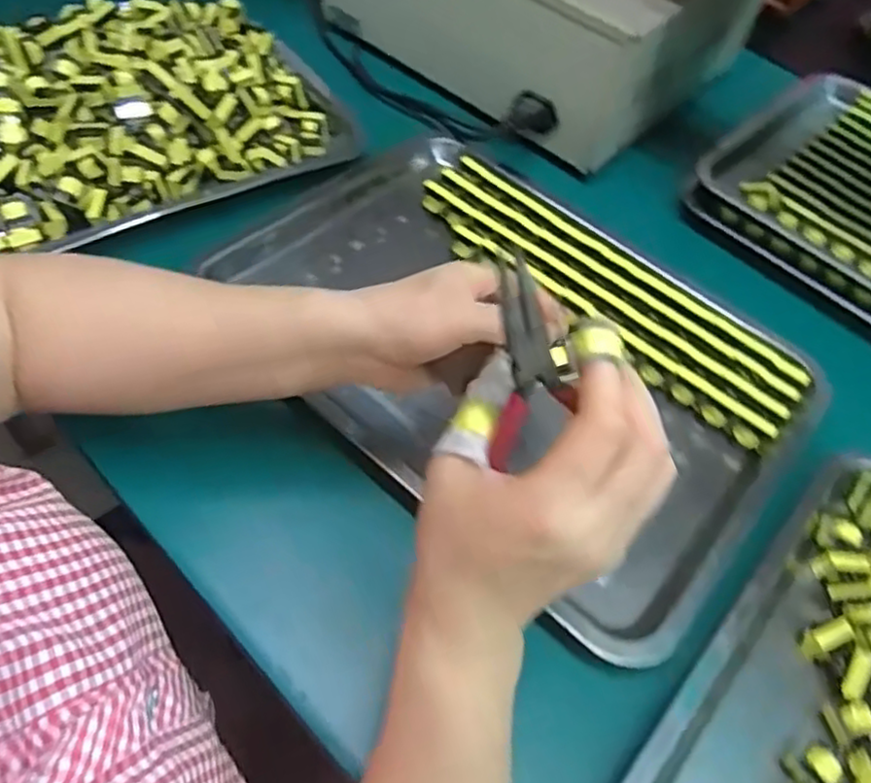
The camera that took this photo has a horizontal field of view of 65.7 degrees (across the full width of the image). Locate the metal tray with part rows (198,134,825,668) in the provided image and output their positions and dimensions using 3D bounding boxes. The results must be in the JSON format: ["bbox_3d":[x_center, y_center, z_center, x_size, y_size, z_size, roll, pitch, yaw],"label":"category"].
[{"bbox_3d":[0.055,-0.033,0.494,0.290,0.050,0.399,-37,67,-27],"label":"metal tray with part rows"}]

